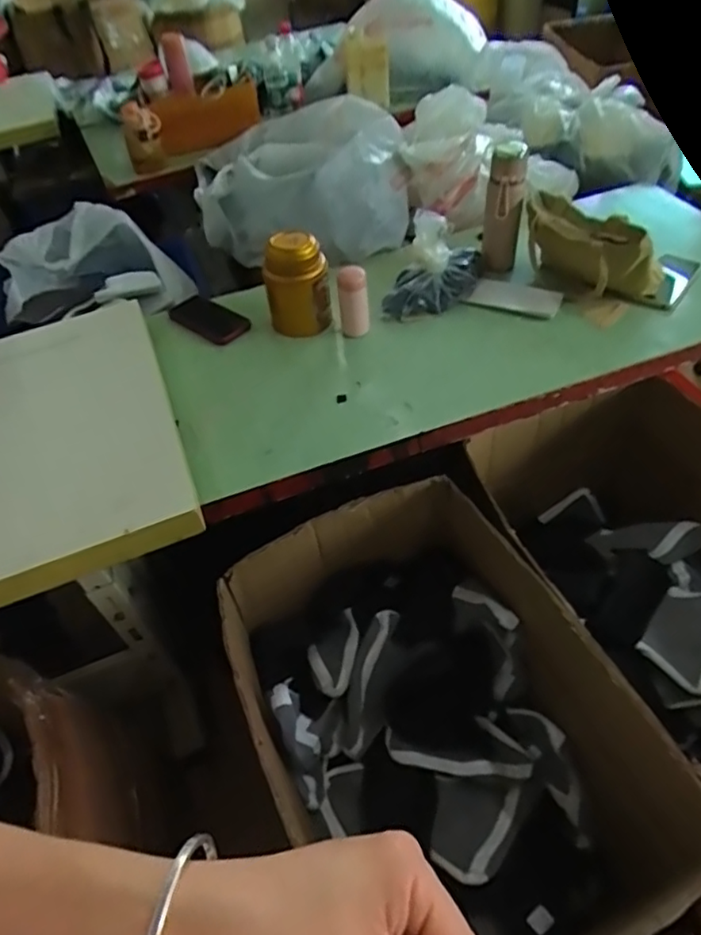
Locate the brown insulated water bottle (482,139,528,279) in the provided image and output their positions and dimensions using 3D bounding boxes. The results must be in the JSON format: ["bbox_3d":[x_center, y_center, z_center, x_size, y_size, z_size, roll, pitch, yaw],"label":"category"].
[{"bbox_3d":[0.282,-0.478,1.097,0.064,0.205,0.079,5,50,11],"label":"brown insulated water bottle"}]

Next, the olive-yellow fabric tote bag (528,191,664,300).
[{"bbox_3d":[0.430,-0.389,1.076,0.114,0.156,0.230,-30,52,-18],"label":"olive-yellow fabric tote bag"}]

